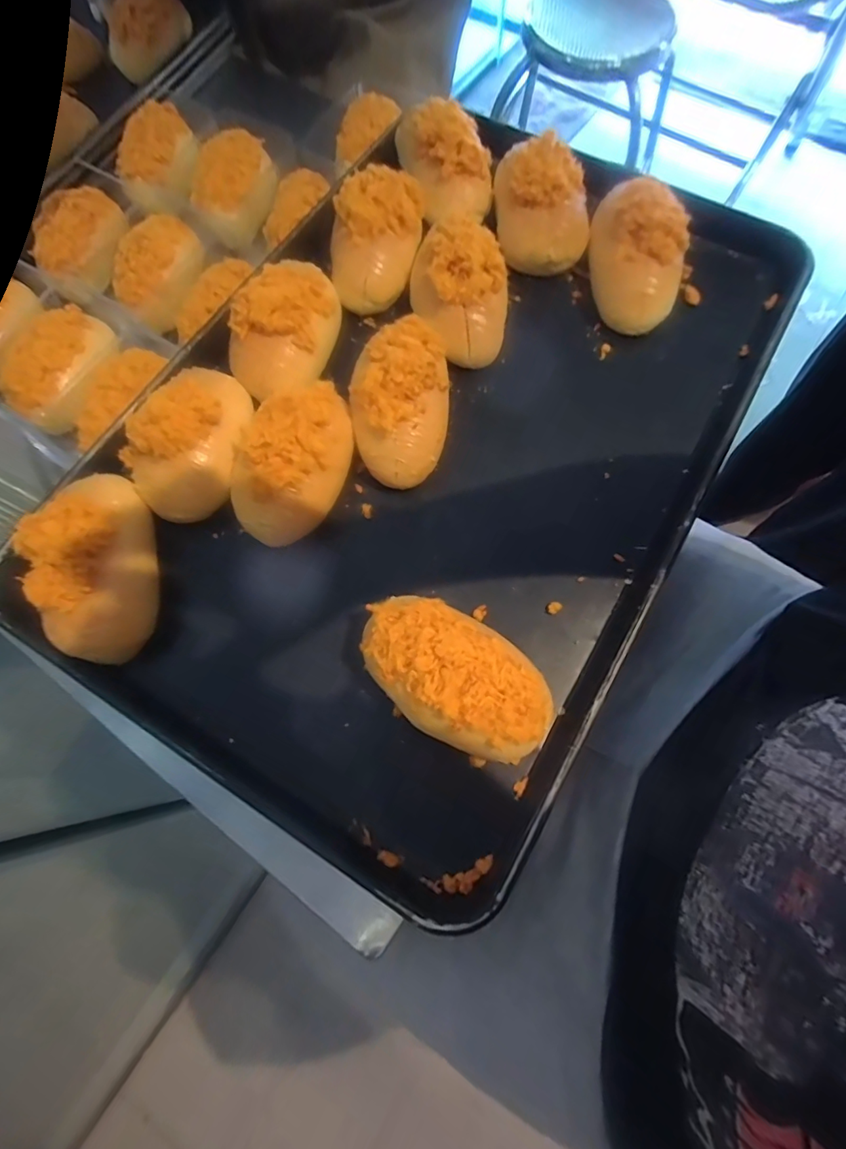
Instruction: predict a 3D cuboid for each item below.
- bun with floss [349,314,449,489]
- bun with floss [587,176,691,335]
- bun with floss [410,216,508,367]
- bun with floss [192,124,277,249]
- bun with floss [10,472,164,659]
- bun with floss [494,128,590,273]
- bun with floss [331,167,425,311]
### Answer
[{"bbox_3d":[-0.017,-0.135,0.369,0.072,0.049,0.126,3,72,3],"label":"bun with floss"},{"bbox_3d":[0.179,-0.264,0.412,0.069,0.058,0.103,3,72,3],"label":"bun with floss"},{"bbox_3d":[0.031,-0.227,0.398,0.078,0.055,0.092,-3,71,1],"label":"bun with floss"},{"bbox_3d":[-0.198,-0.417,0.529,0.080,0.044,0.134,16,73,8],"label":"bun with floss"},{"bbox_3d":[-0.216,-0.012,0.324,0.064,0.057,0.132,-5,71,0],"label":"bun with floss"},{"bbox_3d":[0.105,-0.336,0.434,0.081,0.061,0.120,-2,71,2],"label":"bun with floss"},{"bbox_3d":[-0.041,-0.289,0.421,0.071,0.050,0.114,13,73,7],"label":"bun with floss"}]

